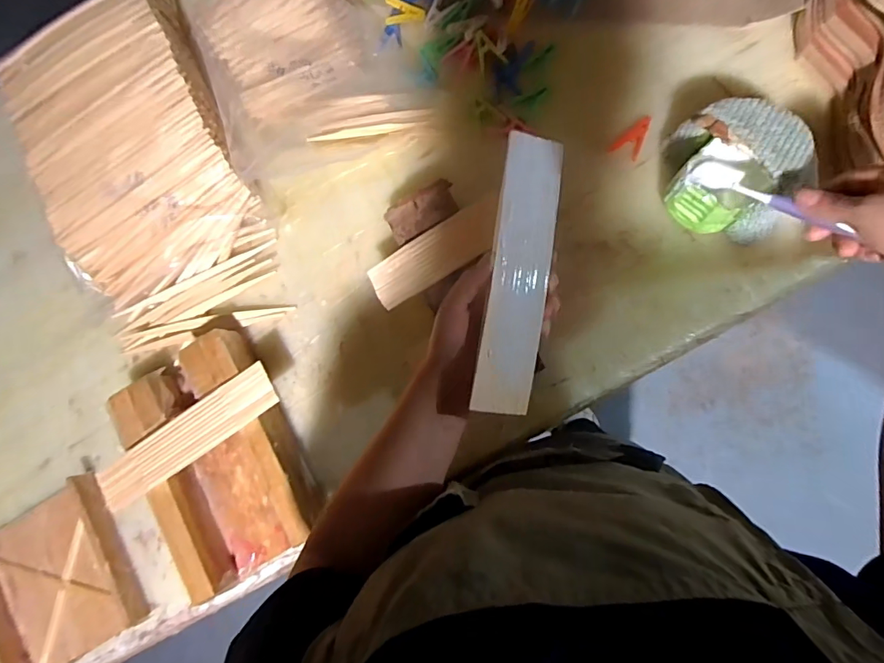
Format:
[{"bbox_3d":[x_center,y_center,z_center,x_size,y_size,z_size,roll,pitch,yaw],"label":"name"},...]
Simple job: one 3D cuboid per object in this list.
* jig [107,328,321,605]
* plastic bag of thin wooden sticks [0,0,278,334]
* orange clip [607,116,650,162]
[{"bbox_3d":[-0.273,0.154,0.579,0.174,0.063,0.272,-30,79,5],"label":"jig"},{"bbox_3d":[-0.409,-0.235,0.623,0.251,0.071,0.450,-25,80,6],"label":"plastic bag of thin wooden sticks"},{"bbox_3d":[0.230,-0.235,0.569,0.034,0.006,0.054,30,89,12],"label":"orange clip"}]

